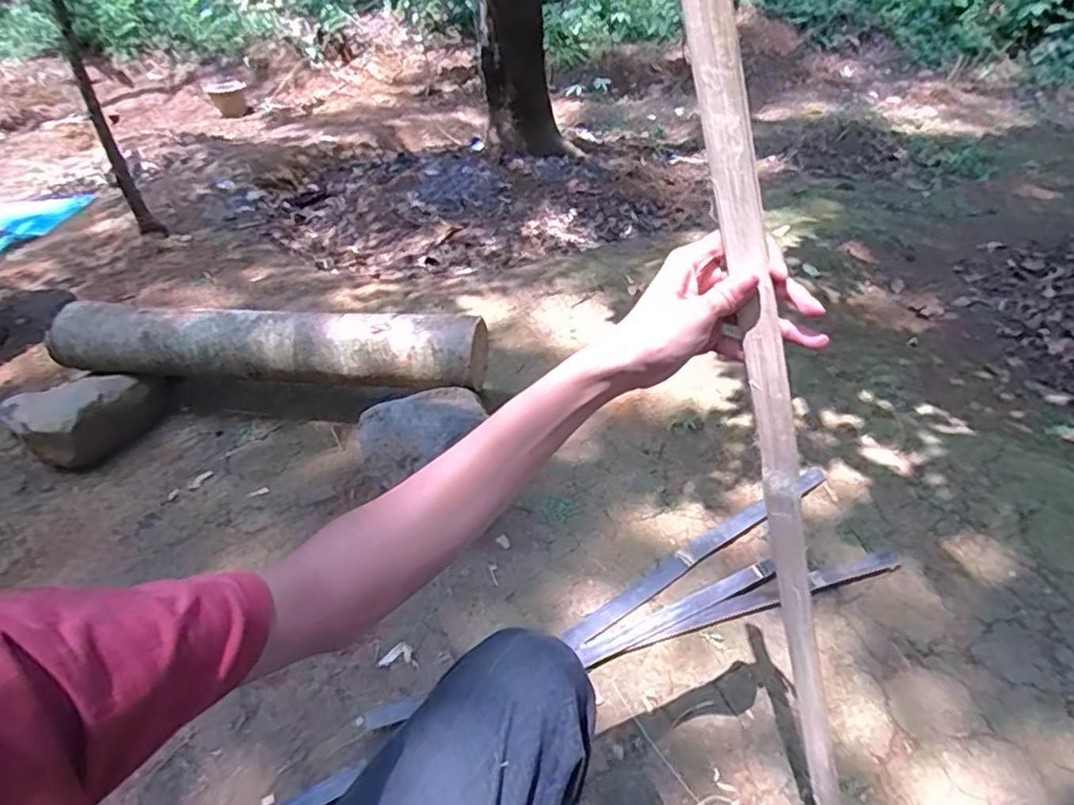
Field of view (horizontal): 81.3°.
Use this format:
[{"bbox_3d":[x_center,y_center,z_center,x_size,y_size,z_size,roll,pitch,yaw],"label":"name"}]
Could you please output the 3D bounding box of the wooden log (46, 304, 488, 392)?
[{"bbox_3d":[-0.624,-0.128,1.428,1.032,0.149,0.124,3,34,11],"label":"wooden log"}]

